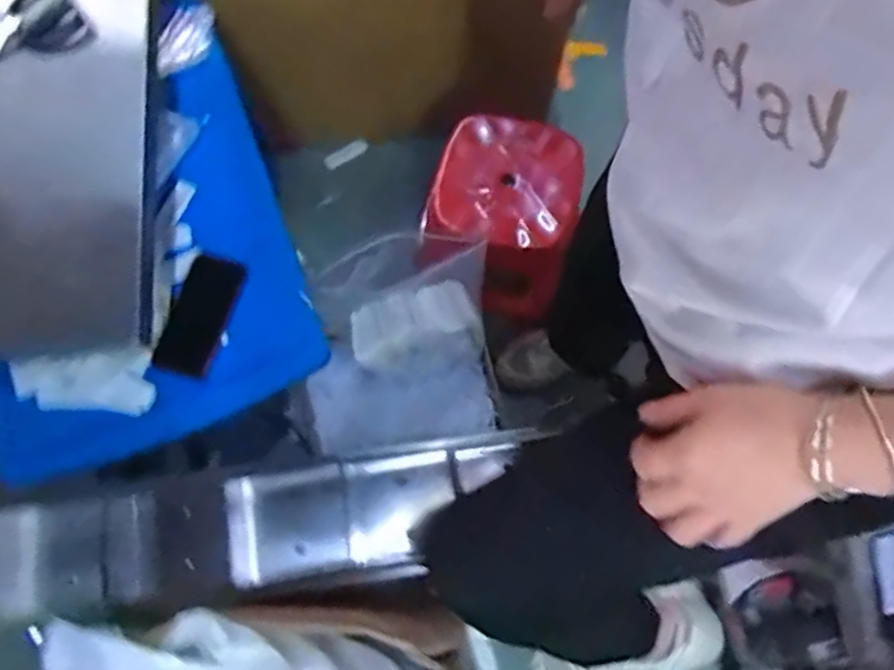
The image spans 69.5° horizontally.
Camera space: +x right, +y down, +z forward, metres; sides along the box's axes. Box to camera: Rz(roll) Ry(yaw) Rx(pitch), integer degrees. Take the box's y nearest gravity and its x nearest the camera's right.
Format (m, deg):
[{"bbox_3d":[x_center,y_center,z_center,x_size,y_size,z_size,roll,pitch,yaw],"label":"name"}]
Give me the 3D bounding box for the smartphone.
[{"bbox_3d":[-0.330,-0.029,0.860,0.074,0.011,0.166,18,71,-1],"label":"smartphone"}]

